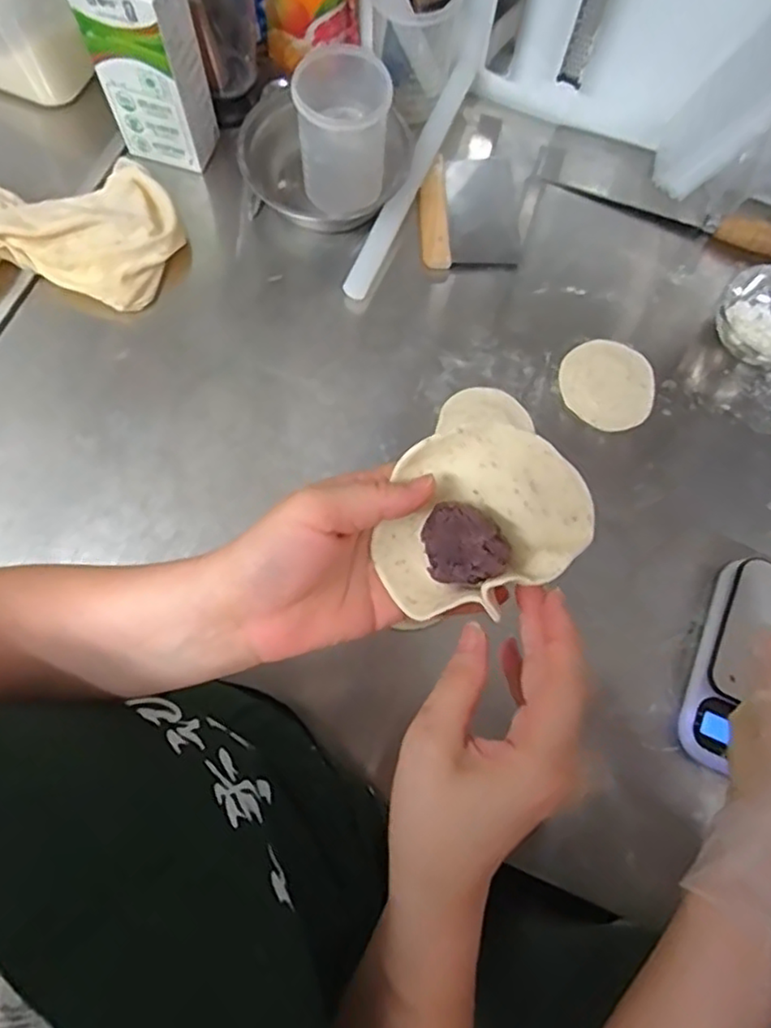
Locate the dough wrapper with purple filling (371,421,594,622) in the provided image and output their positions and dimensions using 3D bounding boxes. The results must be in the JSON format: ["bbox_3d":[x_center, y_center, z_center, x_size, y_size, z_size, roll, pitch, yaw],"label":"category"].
[{"bbox_3d":[0.043,0.003,0.306,0.096,0.035,0.082,-34,77,-12],"label":"dough wrapper with purple filling"}]

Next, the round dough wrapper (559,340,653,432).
[{"bbox_3d":[0.240,-0.140,0.699,0.096,0.006,0.098,0,85,2],"label":"round dough wrapper"}]

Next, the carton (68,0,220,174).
[{"bbox_3d":[-0.245,-0.465,0.670,0.104,0.193,0.064,13,74,1],"label":"carton"}]

